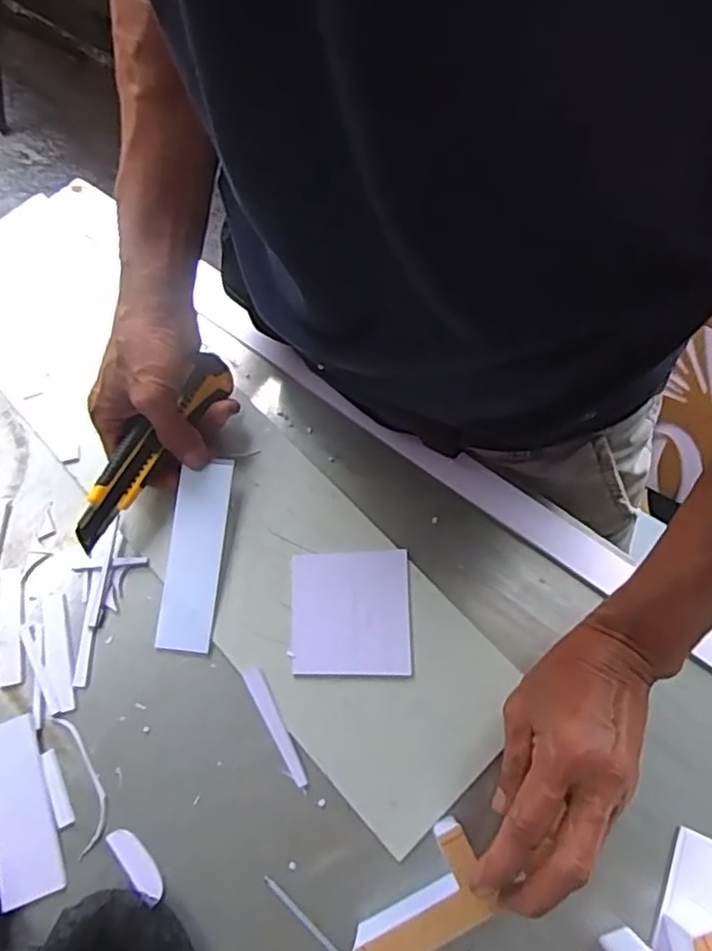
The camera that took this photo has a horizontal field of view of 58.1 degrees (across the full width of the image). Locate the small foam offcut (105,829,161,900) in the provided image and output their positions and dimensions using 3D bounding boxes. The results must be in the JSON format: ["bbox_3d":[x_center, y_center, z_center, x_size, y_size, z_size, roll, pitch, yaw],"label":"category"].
[{"bbox_3d":[-0.138,0.243,0.403,0.018,0.005,0.049,-39,73,-11],"label":"small foam offcut"}]

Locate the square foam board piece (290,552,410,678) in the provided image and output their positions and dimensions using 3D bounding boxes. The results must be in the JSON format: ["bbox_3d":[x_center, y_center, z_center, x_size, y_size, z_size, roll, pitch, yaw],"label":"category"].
[{"bbox_3d":[-0.004,0.095,0.446,0.080,0.007,0.083,-2,69,2],"label":"square foam board piece"}]

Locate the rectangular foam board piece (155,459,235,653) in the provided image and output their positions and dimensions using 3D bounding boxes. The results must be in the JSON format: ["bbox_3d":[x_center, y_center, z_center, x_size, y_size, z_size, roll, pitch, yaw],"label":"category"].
[{"bbox_3d":[-0.116,0.055,0.458,0.039,0.005,0.133,5,79,5],"label":"rectangular foam board piece"}]

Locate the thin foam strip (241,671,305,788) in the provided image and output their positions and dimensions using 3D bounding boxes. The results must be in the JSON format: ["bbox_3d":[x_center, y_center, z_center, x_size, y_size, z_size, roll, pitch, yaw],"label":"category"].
[{"bbox_3d":[-0.054,0.166,0.426,0.012,0.004,0.080,-27,71,-7],"label":"thin foam strip"}]

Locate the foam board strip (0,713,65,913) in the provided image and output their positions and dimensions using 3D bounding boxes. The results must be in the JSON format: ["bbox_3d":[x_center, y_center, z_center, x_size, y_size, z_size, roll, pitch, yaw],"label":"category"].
[{"bbox_3d":[-0.221,0.215,0.414,0.039,0.007,0.107,-21,70,-5],"label":"foam board strip"}]

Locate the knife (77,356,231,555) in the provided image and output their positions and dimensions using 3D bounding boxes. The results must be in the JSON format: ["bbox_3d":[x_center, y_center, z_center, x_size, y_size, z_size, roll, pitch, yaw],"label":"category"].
[{"bbox_3d":[-0.146,-0.022,0.457,0.028,0.023,0.162,31,72,13],"label":"knife"}]

